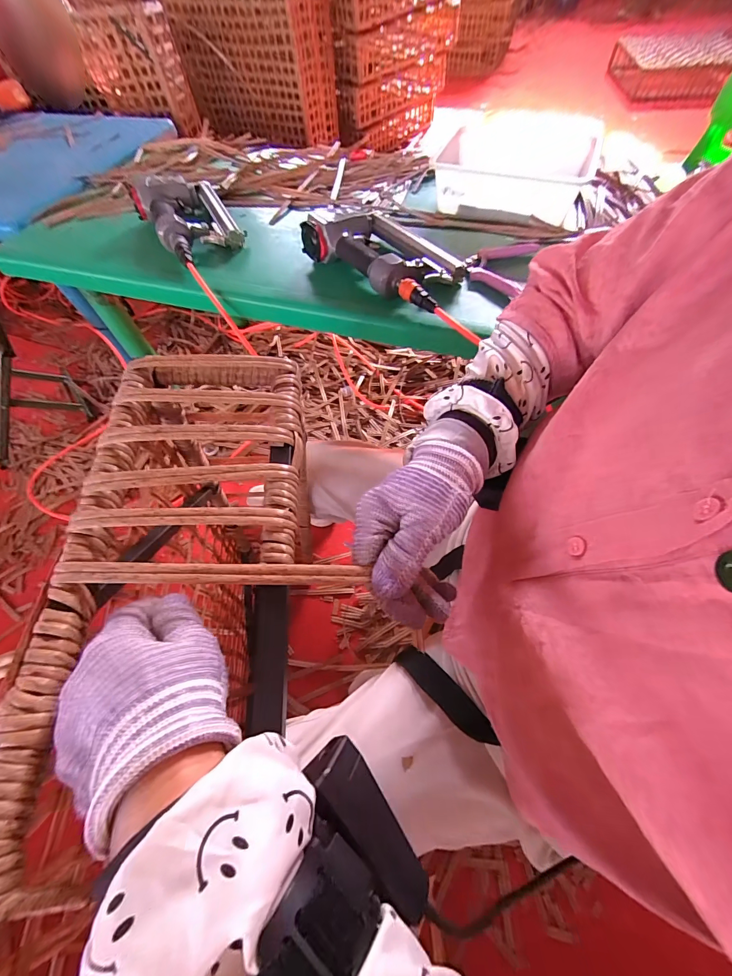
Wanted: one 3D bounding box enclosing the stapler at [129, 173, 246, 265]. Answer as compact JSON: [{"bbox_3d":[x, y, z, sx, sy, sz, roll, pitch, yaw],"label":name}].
[{"bbox_3d":[-0.327,-0.519,0.670,0.158,0.061,0.260,-33,64,-14],"label":"stapler"}]

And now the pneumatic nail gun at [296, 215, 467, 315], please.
[{"bbox_3d":[0.049,-0.392,0.574,0.265,0.060,0.171,38,70,21],"label":"pneumatic nail gun"}]

